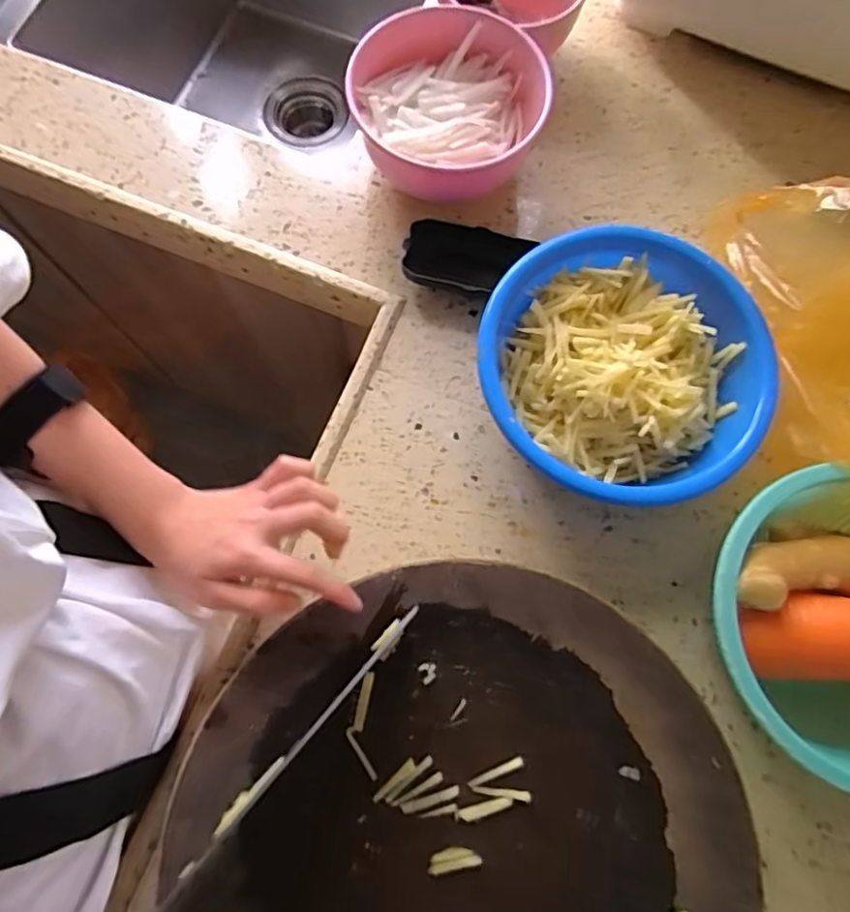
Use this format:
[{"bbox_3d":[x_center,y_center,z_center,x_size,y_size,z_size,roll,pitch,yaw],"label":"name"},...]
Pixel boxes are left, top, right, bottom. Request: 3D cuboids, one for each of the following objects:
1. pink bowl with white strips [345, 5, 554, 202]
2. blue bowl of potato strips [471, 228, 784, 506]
[{"bbox_3d":[0.018,-0.269,0.487,0.142,0.084,0.145,0,75,-1],"label":"pink bowl with white strips"},{"bbox_3d":[0.138,-0.057,0.437,0.192,0.070,0.187,0,75,-1],"label":"blue bowl of potato strips"}]

